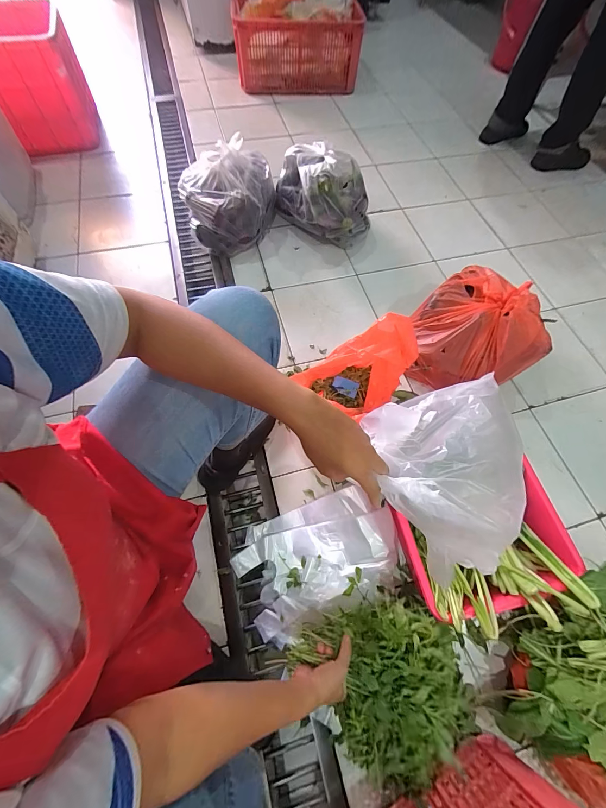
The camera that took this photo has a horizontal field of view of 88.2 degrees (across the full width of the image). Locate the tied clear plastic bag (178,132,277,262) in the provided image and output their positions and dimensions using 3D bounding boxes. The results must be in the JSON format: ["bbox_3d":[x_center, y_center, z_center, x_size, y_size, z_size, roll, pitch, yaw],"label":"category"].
[{"bbox_3d":[-0.250,-0.685,1.065,0.289,0.246,0.275,-15,66,-9],"label":"tied clear plastic bag"}]

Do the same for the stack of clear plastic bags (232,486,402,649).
[{"bbox_3d":[0.033,0.326,0.670,0.332,0.067,0.221,-22,68,-12],"label":"stack of clear plastic bags"}]

